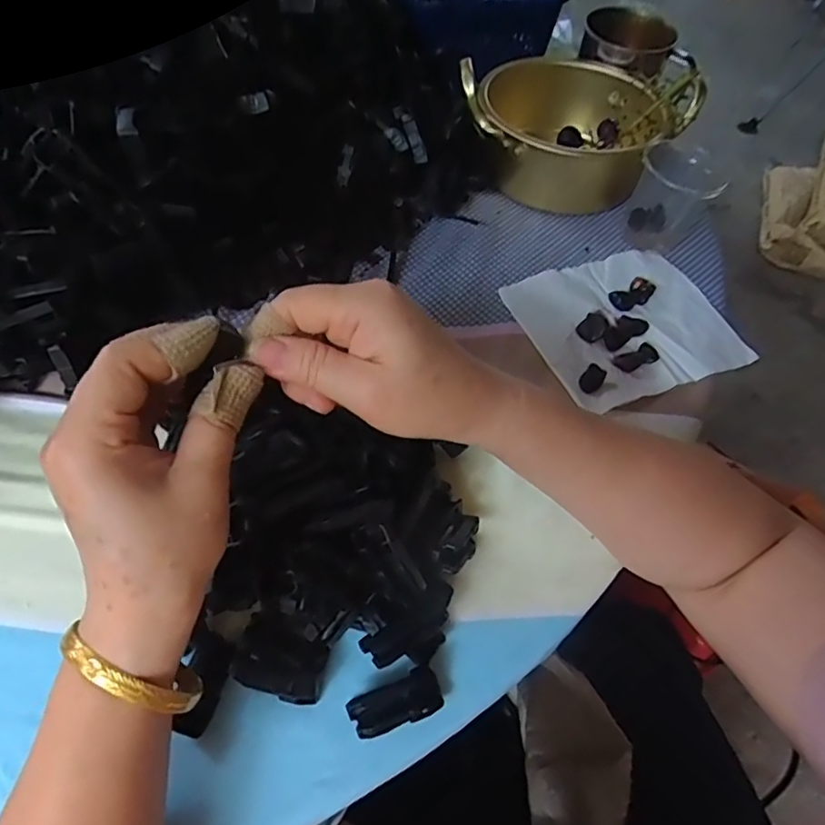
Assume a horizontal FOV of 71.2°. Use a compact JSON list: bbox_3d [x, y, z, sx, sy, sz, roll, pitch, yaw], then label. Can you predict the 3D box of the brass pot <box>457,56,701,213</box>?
[{"bbox_3d":[0.148,-0.262,0.523,0.159,0.077,0.158,2,56,-3],"label":"brass pot"}]

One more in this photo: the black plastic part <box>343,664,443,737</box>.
[{"bbox_3d":[-0.008,0.149,0.294,0.046,0.011,0.023,-20,60,-17],"label":"black plastic part"}]

